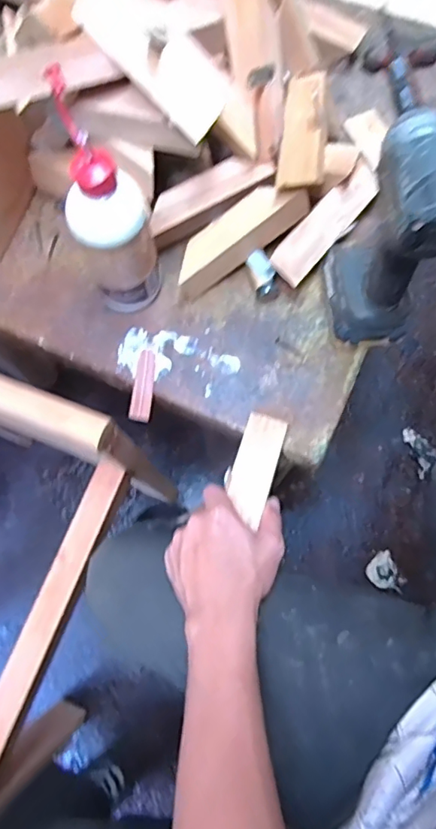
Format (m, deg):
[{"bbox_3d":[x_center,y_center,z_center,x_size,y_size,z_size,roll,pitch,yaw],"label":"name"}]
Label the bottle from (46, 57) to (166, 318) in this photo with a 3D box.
[{"bbox_3d":[-0.102,-0.188,0.467,0.071,0.247,0.090,-15,77,-3],"label":"bottle"}]

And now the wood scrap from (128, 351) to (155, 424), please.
[{"bbox_3d":[-0.080,-0.032,0.556,0.021,0.006,0.080,6,77,2],"label":"wood scrap"}]

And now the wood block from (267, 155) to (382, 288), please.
[{"bbox_3d":[0.119,-0.209,0.565,0.042,0.031,0.163,40,80,9],"label":"wood block"}]

